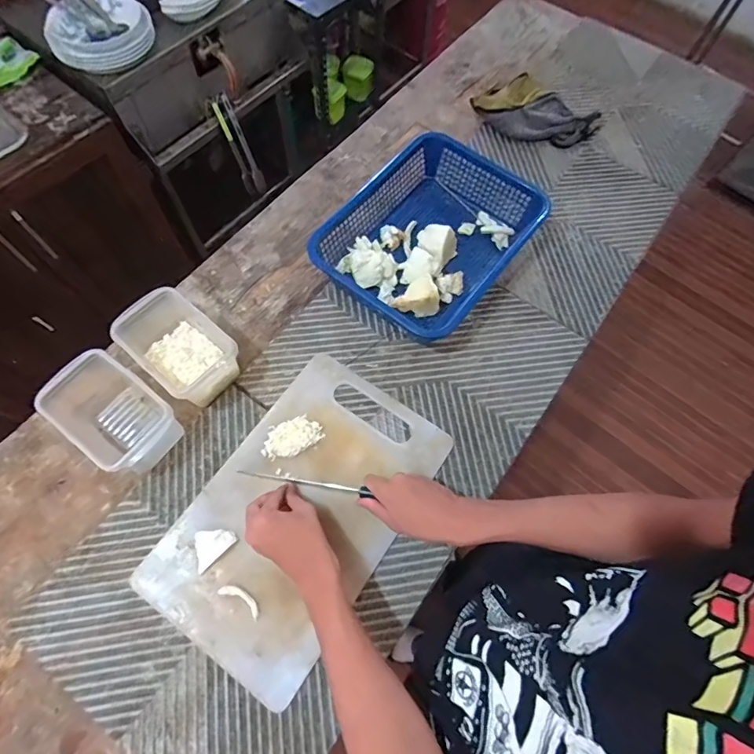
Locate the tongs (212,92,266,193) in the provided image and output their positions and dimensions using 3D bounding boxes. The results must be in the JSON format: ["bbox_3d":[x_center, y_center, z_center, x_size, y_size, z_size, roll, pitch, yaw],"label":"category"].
[{"bbox_3d":[-0.389,-0.647,1.264,0.058,0.268,0.019,-15,55,3],"label":"tongs"}]

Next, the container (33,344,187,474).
[{"bbox_3d":[-0.356,0.049,0.602,0.171,0.097,0.108,33,71,12],"label":"container"}]

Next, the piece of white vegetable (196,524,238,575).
[{"bbox_3d":[-0.215,0.215,0.575,0.058,0.008,0.041,-41,74,-16],"label":"piece of white vegetable"}]

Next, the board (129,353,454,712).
[{"bbox_3d":[-0.099,0.173,0.599,0.244,0.016,0.393,33,71,12],"label":"board"}]

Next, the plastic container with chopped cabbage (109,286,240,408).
[{"bbox_3d":[-0.279,-0.038,0.639,0.172,0.098,0.101,38,72,14],"label":"plastic container with chopped cabbage"}]

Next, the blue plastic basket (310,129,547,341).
[{"bbox_3d":[0.071,-0.229,0.727,0.229,0.099,0.324,40,73,14],"label":"blue plastic basket"}]

